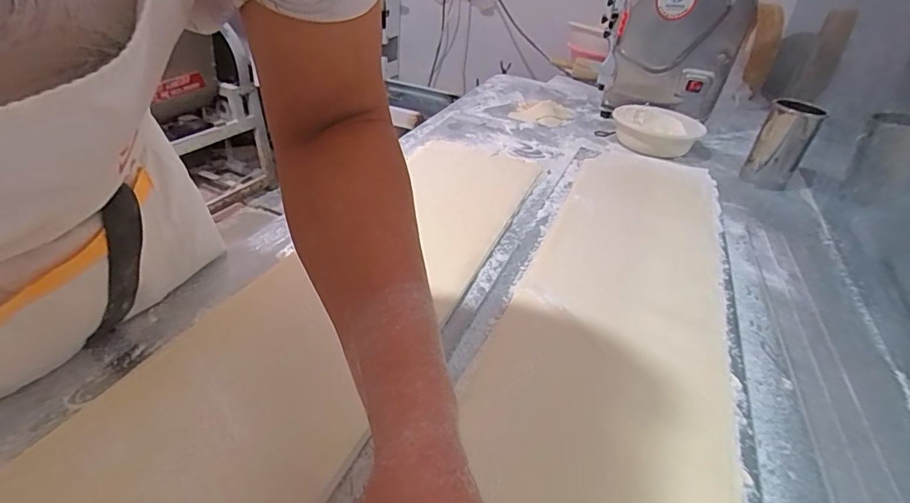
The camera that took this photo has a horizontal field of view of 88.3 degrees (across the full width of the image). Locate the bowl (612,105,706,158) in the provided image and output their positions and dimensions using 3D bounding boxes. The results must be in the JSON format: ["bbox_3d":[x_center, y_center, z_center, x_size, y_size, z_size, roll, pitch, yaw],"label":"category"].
[{"bbox_3d":[0.436,-0.263,1.018,0.174,0.060,0.179,-26,46,-37],"label":"bowl"}]

